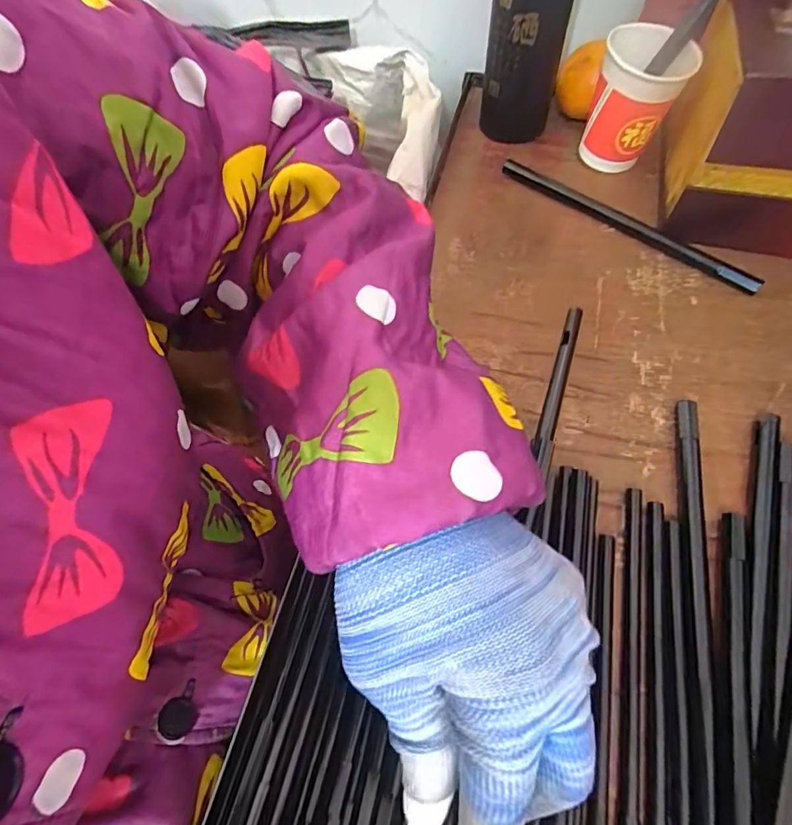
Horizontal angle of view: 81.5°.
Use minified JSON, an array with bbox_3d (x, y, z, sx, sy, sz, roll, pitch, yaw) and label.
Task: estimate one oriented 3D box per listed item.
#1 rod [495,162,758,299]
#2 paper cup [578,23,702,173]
[{"bbox_3d":[0.187,-0.160,0.384,0.227,0.011,0.015,38,70,19],"label":"rod"},{"bbox_3d":[0.199,-0.261,0.392,0.063,0.086,0.075,16,64,10],"label":"paper cup"}]

